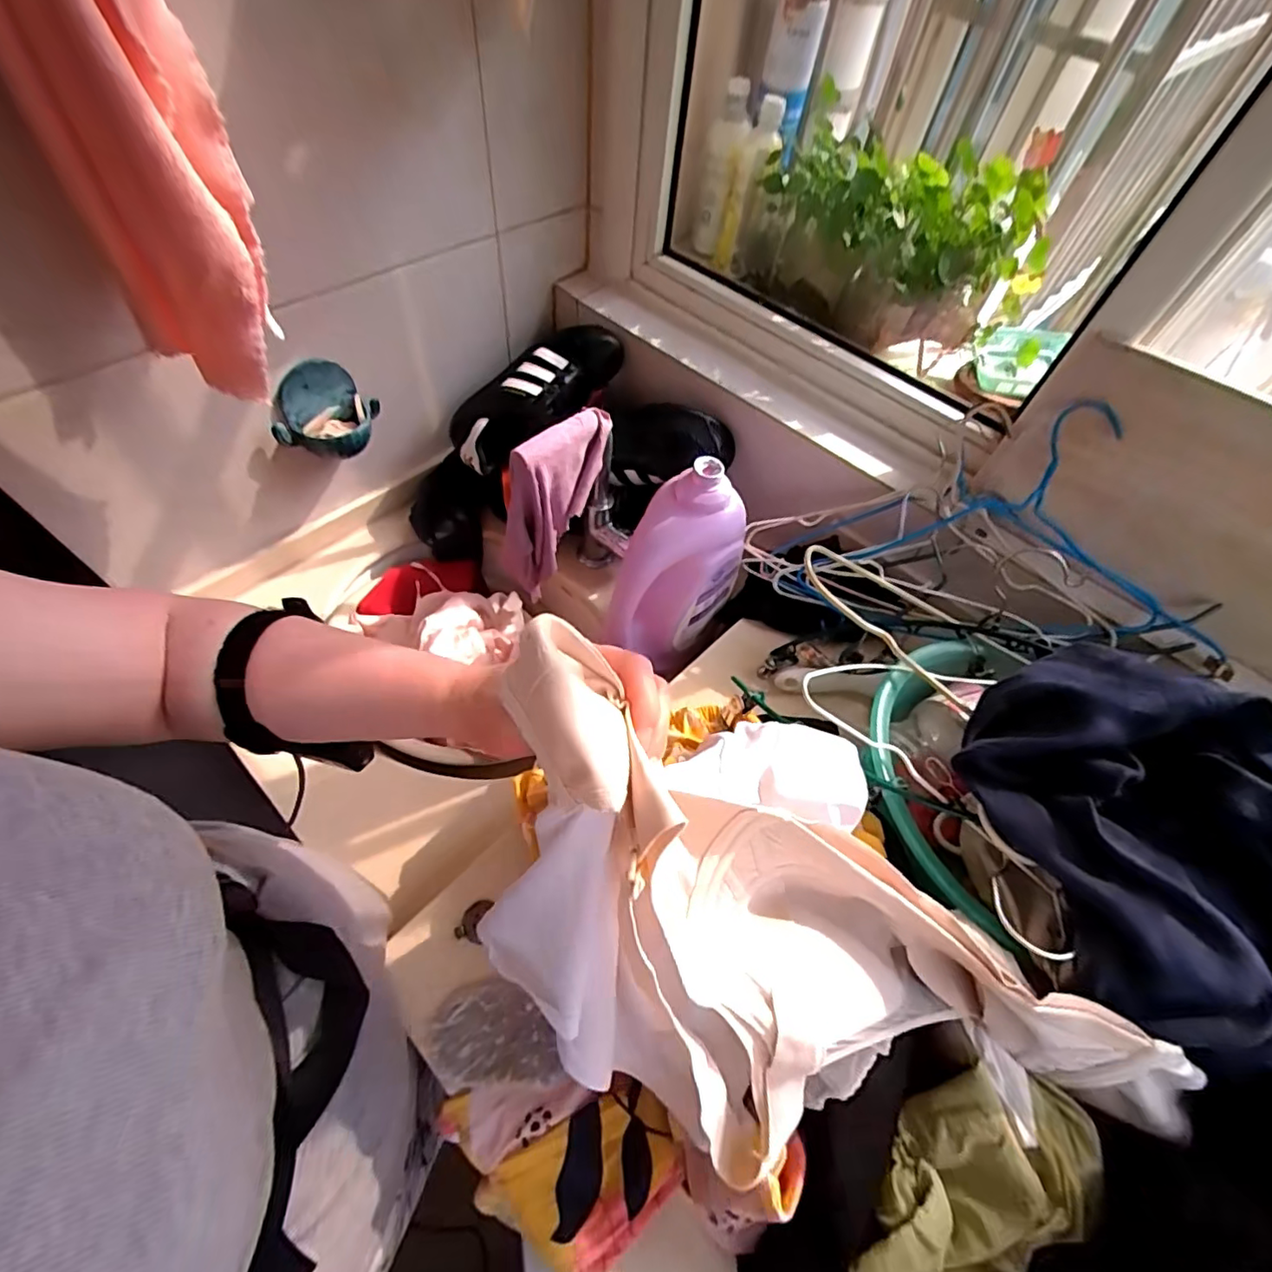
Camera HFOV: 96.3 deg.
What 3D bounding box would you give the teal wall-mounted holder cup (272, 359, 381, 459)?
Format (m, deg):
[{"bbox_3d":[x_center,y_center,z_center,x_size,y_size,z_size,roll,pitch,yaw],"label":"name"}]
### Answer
[{"bbox_3d":[-0.379,-0.274,0.713,0.050,0.109,0.130,40,62,19],"label":"teal wall-mounted holder cup"}]

